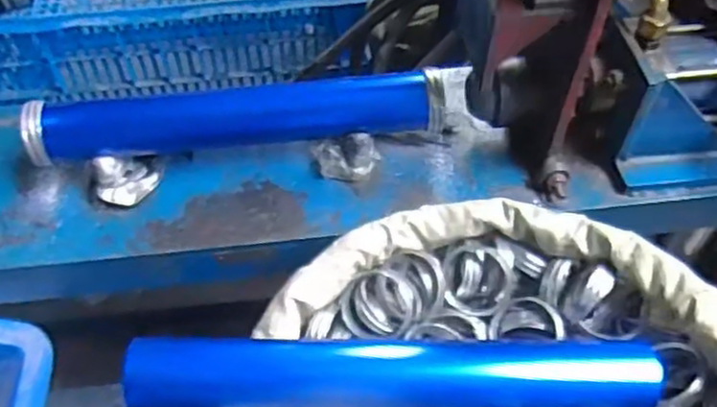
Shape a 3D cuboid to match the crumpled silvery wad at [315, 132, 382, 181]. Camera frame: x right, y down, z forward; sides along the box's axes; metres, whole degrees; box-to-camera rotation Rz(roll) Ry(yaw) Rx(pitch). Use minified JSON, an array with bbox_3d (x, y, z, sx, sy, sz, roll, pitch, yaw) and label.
[{"bbox_3d":[-0.013,-0.049,0.615,0.061,0.042,0.040,5,53,4],"label":"crumpled silvery wad"}]

